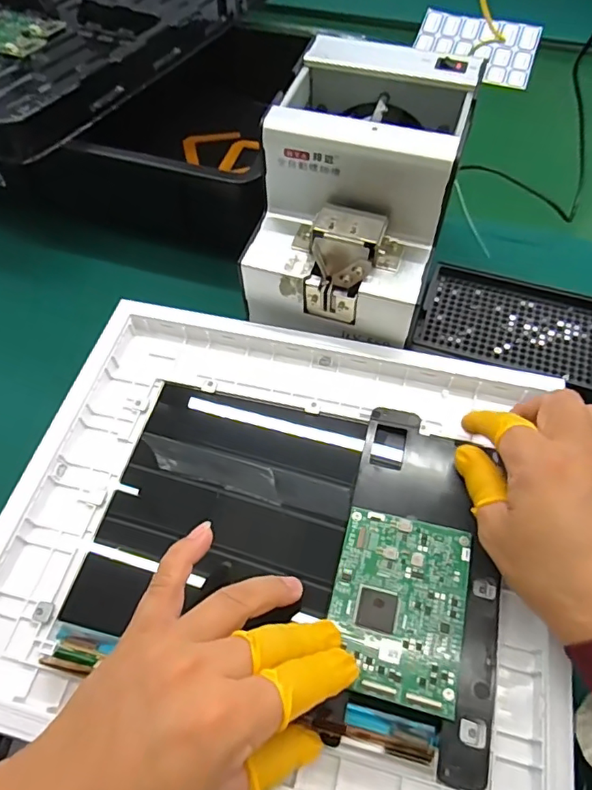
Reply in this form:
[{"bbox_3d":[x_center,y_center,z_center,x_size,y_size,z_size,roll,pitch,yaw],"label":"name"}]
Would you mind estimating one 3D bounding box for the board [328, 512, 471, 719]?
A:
[{"bbox_3d":[0.055,0.112,0.286,0.068,0.007,0.093,13,58,7],"label":"board"}]

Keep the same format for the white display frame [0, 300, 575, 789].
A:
[{"bbox_3d":[-0.010,0.076,0.316,0.314,0.026,0.273,12,58,7],"label":"white display frame"}]

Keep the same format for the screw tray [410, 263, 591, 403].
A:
[{"bbox_3d":[0.168,-0.056,0.410,0.135,0.014,0.097,18,59,12],"label":"screw tray"}]

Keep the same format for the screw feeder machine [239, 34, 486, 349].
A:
[{"bbox_3d":[0.047,-0.143,0.389,0.129,0.135,0.175,14,59,9],"label":"screw feeder machine"}]

